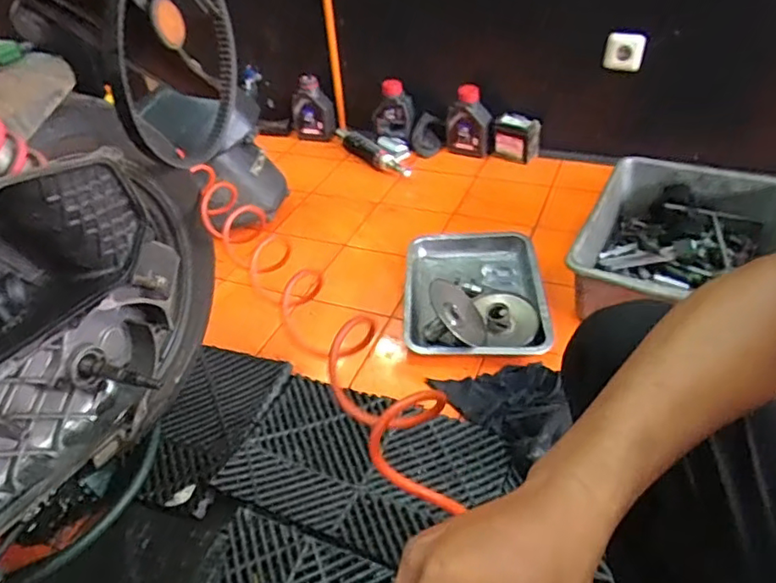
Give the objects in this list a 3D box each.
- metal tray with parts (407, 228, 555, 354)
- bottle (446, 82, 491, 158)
[{"bbox_3d":[0.164,-0.014,1.114,0.259,0.099,0.346,-3,39,4],"label":"metal tray with parts"},{"bbox_3d":[0.222,-0.473,1.603,0.120,0.184,0.069,0,39,8],"label":"bottle"}]

